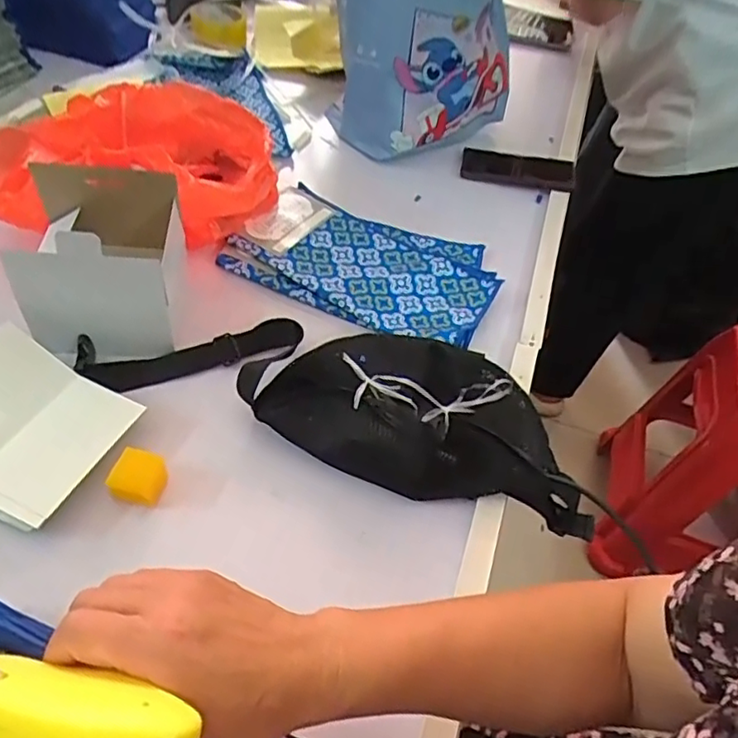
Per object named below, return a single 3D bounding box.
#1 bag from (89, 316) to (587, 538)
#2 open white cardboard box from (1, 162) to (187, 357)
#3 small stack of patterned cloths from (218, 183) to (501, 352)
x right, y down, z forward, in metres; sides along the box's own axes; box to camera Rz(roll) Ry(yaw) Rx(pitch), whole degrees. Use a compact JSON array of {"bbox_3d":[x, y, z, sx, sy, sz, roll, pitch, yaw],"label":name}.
[{"bbox_3d":[-0.029,0.025,0.596,0.473,0.081,0.161,11,48,11],"label":"bag"},{"bbox_3d":[-0.249,-0.100,0.580,0.128,0.138,0.104,-3,47,-2],"label":"open white cardboard box"},{"bbox_3d":[0.001,-0.130,0.727,0.294,0.022,0.191,24,52,8],"label":"small stack of patterned cloths"}]

